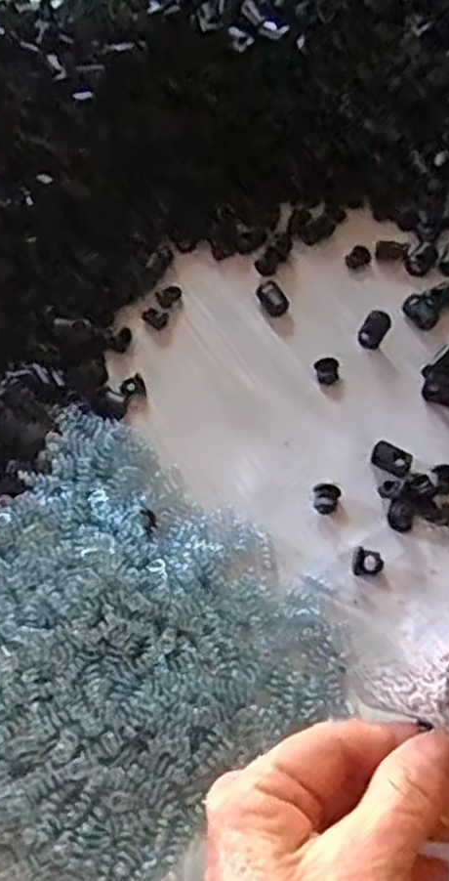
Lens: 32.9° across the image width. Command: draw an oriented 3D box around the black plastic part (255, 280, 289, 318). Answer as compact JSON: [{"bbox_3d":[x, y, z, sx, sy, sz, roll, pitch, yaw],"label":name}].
[{"bbox_3d":[0.028,-0.083,0.440,0.015,0.006,0.023,-29,59,-14],"label":"black plastic part"}]

